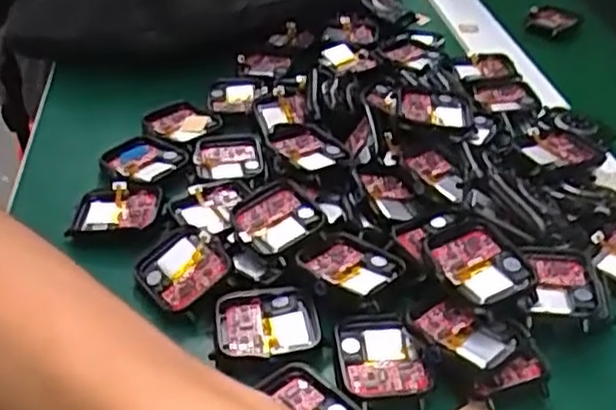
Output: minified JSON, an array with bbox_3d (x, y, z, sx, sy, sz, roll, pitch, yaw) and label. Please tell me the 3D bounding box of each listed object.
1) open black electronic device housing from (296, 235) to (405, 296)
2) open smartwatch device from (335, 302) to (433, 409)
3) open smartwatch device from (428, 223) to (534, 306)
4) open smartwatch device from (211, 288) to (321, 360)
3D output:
[{"bbox_3d":[0.020,0.026,0.321,0.035,0.007,0.036,-27,46,-33],"label":"open black electronic device housing"},{"bbox_3d":[0.029,0.060,0.290,0.033,0.009,0.043,-2,37,-5],"label":"open smartwatch device"},{"bbox_3d":[0.071,0.026,0.309,0.035,0.012,0.038,-14,52,-15],"label":"open smartwatch device"},{"bbox_3d":[-0.017,0.050,0.306,0.042,0.008,0.036,-4,37,-8],"label":"open smartwatch device"}]

